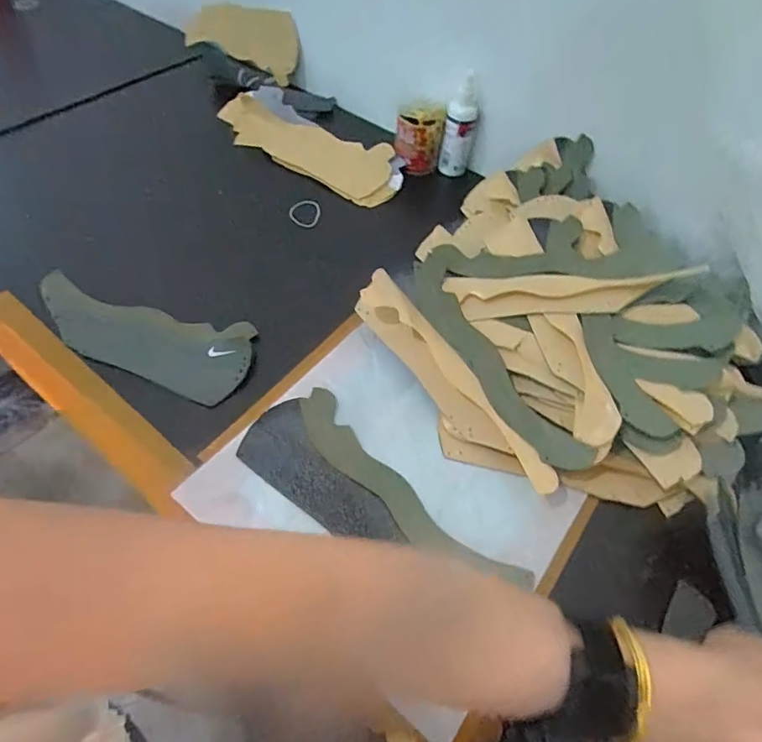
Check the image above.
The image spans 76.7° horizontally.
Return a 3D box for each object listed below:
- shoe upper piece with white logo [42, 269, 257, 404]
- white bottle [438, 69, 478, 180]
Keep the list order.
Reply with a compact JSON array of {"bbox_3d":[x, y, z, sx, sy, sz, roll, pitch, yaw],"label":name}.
[{"bbox_3d":[-0.251,-0.044,0.502,0.262,0.014,0.096,21,55,11],"label":"shoe upper piece with white logo"},{"bbox_3d":[0.106,-0.327,0.652,0.041,0.114,0.034,11,54,4],"label":"white bottle"}]

